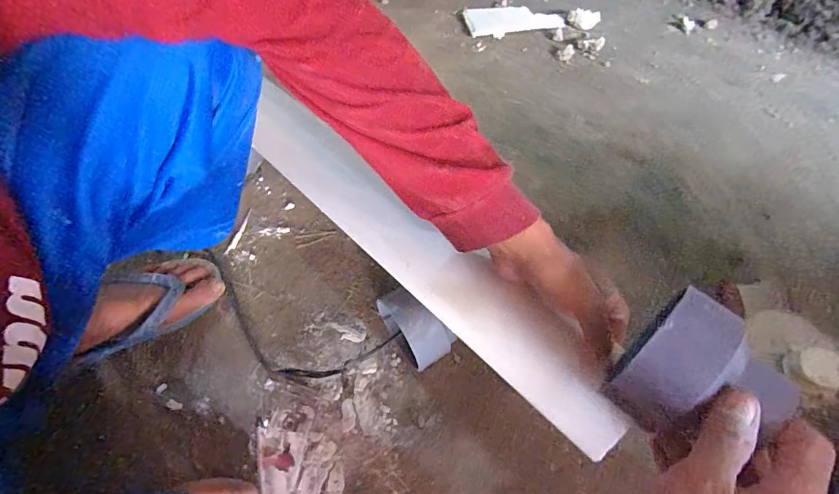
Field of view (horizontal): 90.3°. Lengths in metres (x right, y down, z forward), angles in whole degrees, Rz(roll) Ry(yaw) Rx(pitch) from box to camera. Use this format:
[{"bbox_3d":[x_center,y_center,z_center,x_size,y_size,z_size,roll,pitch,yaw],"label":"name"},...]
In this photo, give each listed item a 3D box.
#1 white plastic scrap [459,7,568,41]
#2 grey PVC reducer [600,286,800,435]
[{"bbox_3d":[0.215,-0.516,0.947,0.209,0.028,0.093,-14,56,-10],"label":"white plastic scrap"},{"bbox_3d":[0.165,0.080,0.251,0.070,0.065,0.075,-30,60,-19],"label":"grey PVC reducer"}]

